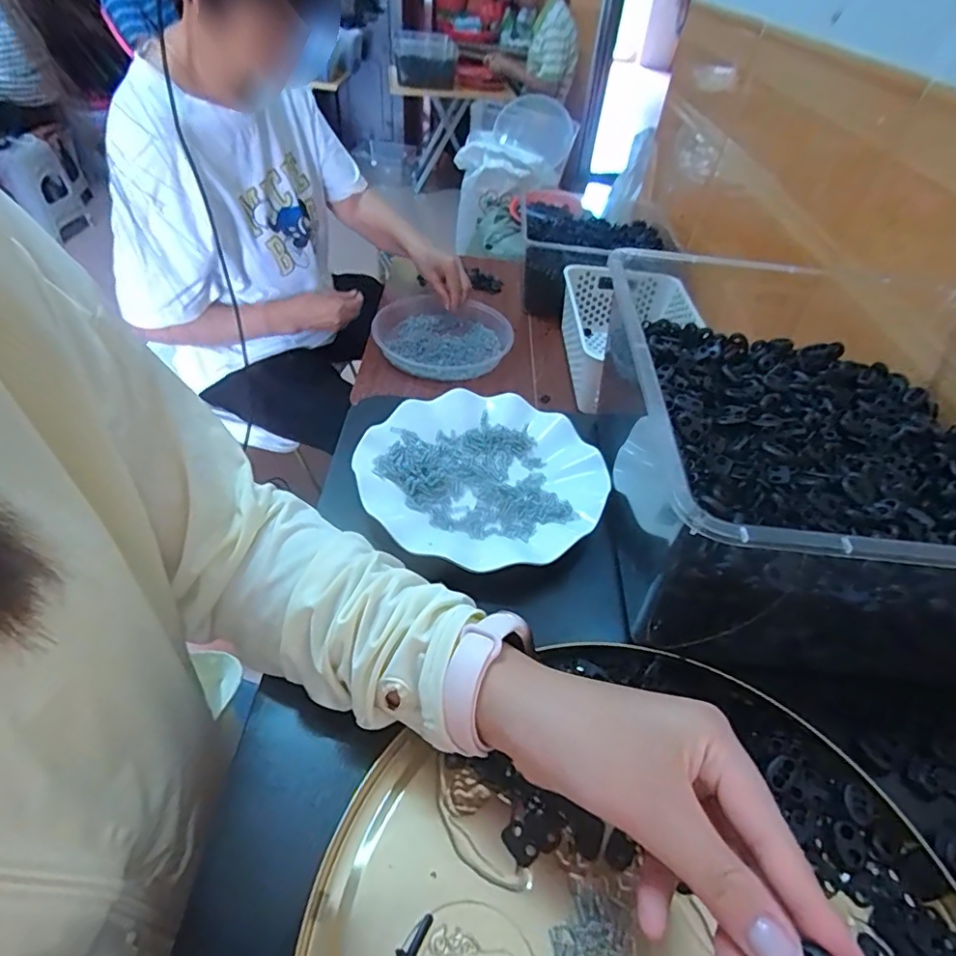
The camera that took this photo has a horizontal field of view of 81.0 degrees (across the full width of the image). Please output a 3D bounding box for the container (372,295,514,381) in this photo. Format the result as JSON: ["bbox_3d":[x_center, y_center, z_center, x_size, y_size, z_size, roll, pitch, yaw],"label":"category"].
[{"bbox_3d":[-0.073,-0.243,0.976,0.250,0.041,0.258,15,45,9],"label":"container"}]

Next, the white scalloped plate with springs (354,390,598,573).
[{"bbox_3d":[0.000,-0.003,0.433,0.174,0.019,0.179,3,45,-3],"label":"white scalloped plate with springs"}]

